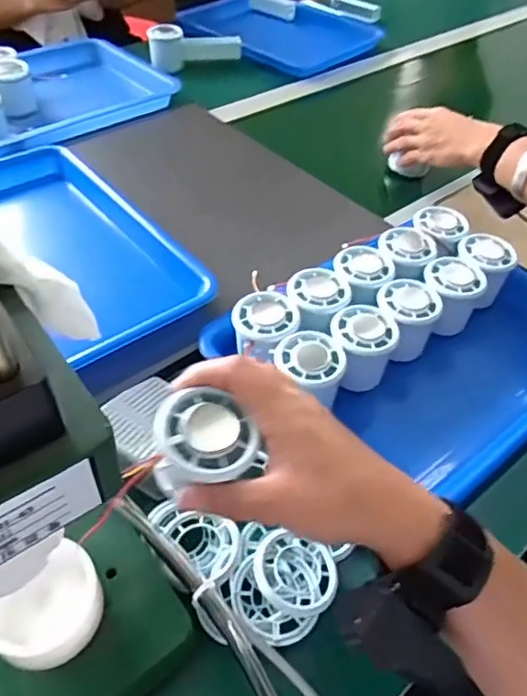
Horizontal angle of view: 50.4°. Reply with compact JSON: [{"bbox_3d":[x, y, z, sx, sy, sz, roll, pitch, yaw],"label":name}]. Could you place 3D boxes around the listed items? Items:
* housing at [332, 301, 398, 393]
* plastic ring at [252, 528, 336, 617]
[{"bbox_3d":[0.084,0.001,0.484,0.056,0.054,0.060,12,47,6],"label":"housing"},{"bbox_3d":[0.020,0.148,0.370,0.055,0.014,0.051,2,47,-3],"label":"plastic ring"}]

